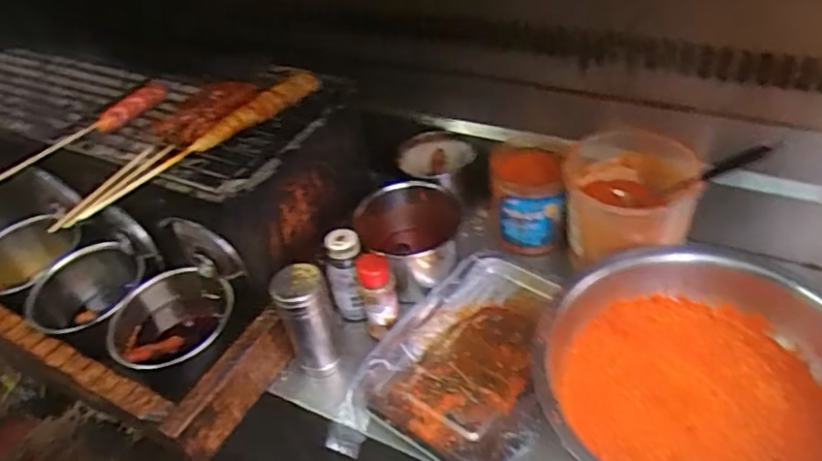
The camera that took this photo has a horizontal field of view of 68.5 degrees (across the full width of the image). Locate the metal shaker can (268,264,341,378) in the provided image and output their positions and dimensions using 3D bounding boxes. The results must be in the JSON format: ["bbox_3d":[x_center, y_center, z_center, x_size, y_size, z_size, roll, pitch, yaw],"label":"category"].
[{"bbox_3d":[-0.129,0.118,0.769,0.065,0.153,0.062,-17,43,-10],"label":"metal shaker can"}]

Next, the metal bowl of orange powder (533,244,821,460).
[{"bbox_3d":[0.297,0.174,0.658,0.315,0.103,0.313,-4,42,4],"label":"metal bowl of orange powder"}]

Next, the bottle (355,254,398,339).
[{"bbox_3d":[-0.044,0.085,0.801,0.046,0.110,0.046,-18,43,-11],"label":"bottle"}]

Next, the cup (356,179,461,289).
[{"bbox_3d":[-0.001,0.008,0.880,0.153,0.088,0.143,-4,42,4],"label":"cup"}]

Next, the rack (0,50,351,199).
[{"bbox_3d":[-0.474,-0.179,0.888,0.734,0.035,0.264,10,45,19],"label":"rack"}]

